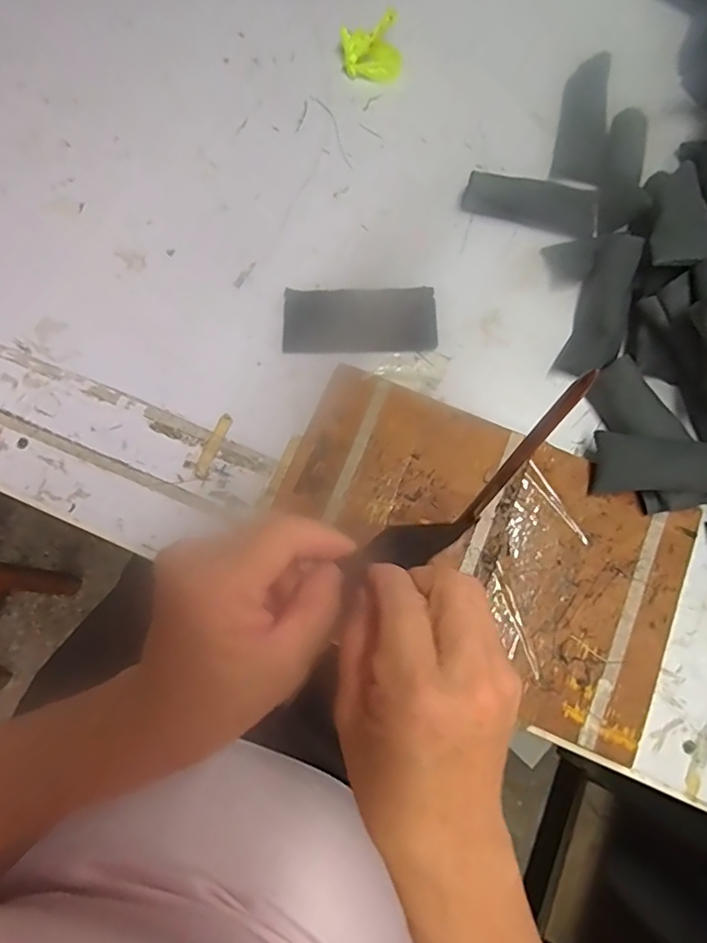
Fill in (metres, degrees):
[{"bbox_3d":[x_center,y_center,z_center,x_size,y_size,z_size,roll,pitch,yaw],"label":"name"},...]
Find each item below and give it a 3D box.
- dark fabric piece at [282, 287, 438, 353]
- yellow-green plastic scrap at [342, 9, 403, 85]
[{"bbox_3d":[0.005,-0.115,0.421,0.114,0.005,0.053,-2,75,-1],"label":"dark fabric piece"},{"bbox_3d":[0.015,-0.362,0.473,0.053,0.035,0.040,1,75,0],"label":"yellow-green plastic scrap"}]

